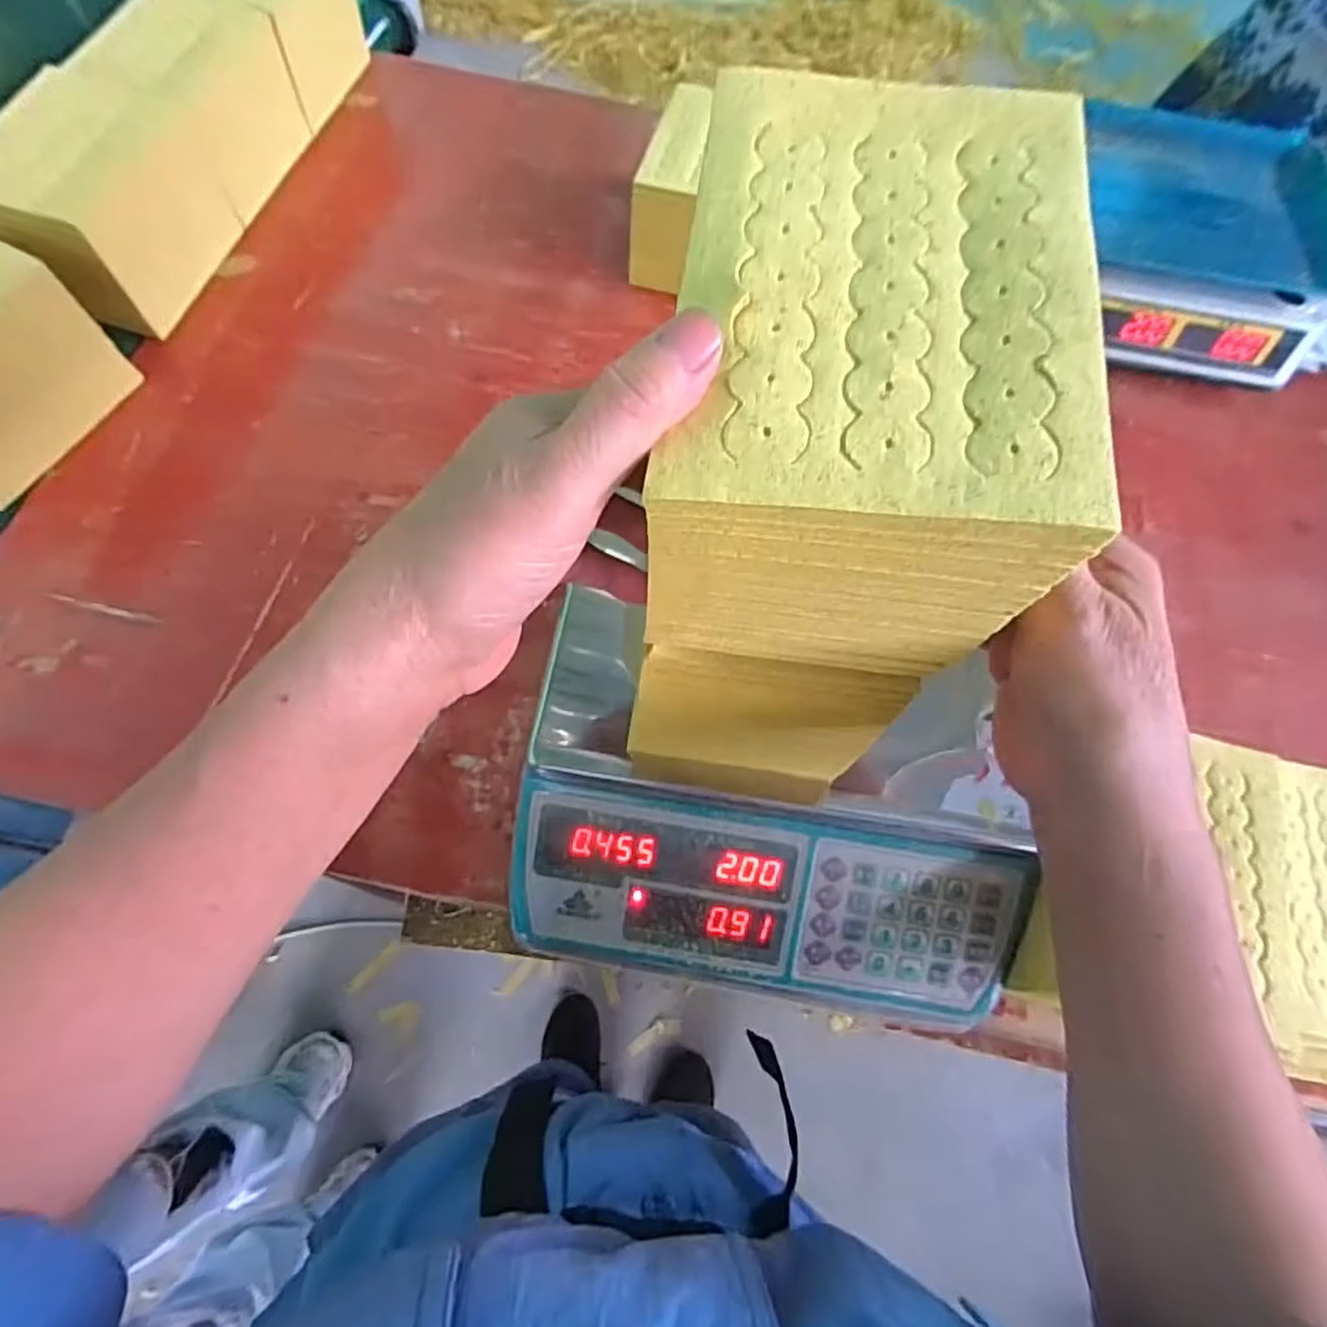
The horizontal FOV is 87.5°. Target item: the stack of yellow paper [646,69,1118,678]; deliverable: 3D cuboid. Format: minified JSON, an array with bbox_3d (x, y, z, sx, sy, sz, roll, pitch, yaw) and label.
[{"bbox_3d":[0.062,-0.092,0.243,0.112,0.111,0.157,8,67,0],"label":"stack of yellow paper"}]

